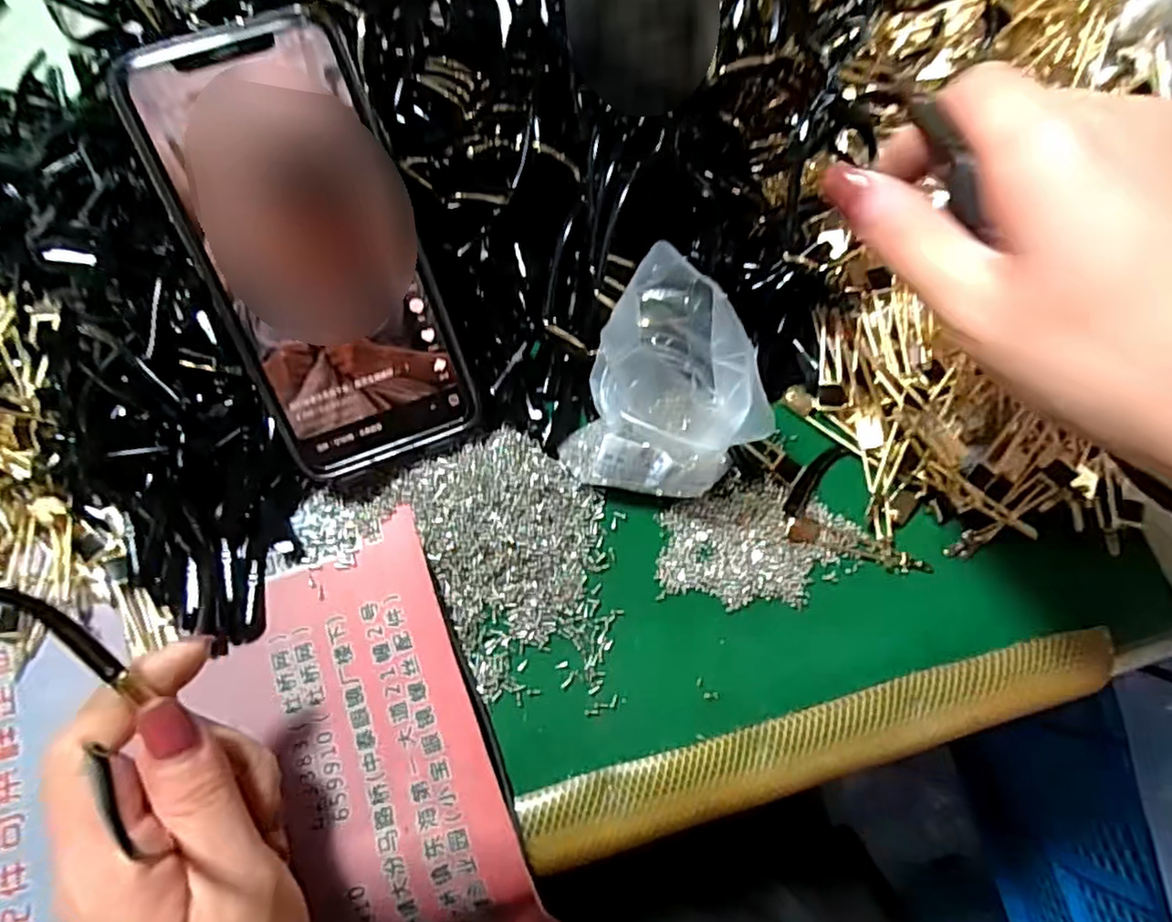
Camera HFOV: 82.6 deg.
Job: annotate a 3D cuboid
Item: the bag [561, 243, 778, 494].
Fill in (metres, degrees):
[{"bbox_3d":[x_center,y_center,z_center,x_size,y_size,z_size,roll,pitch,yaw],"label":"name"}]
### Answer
[{"bbox_3d":[0.034,-0.027,0.267,0.070,0.083,0.074,17,76,3],"label":"bag"}]

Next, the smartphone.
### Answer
[{"bbox_3d":[-0.100,-0.073,0.253,0.077,0.009,0.160,-20,110,-6],"label":"smartphone"}]

